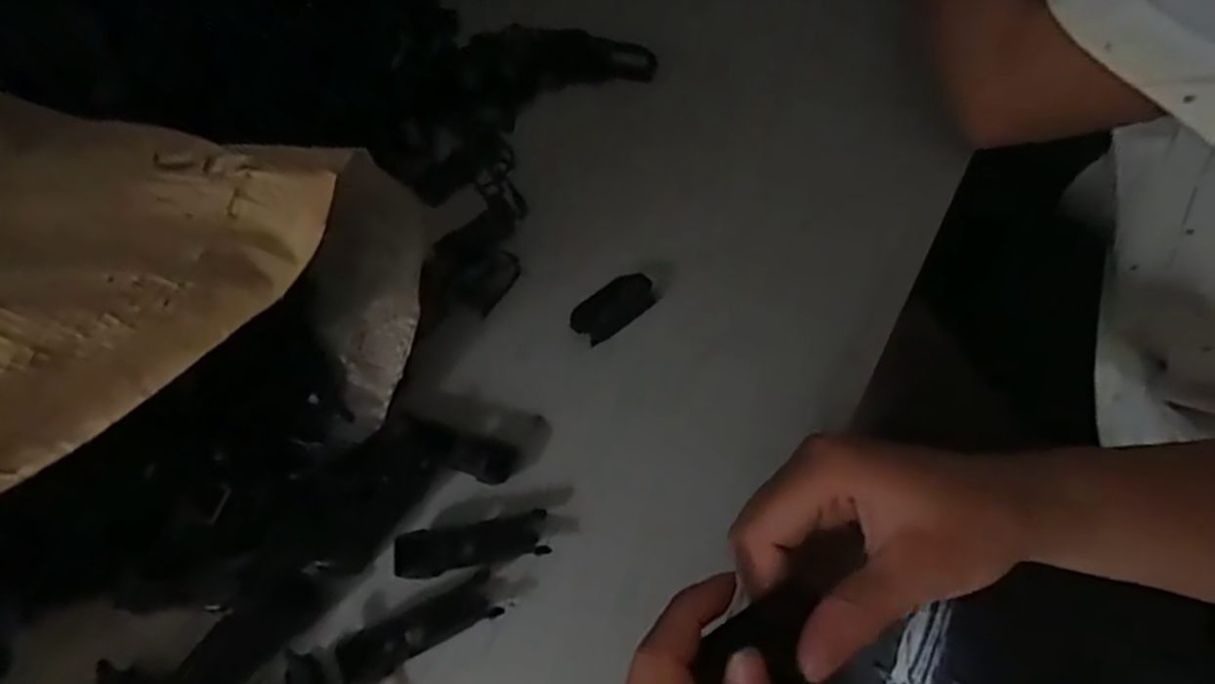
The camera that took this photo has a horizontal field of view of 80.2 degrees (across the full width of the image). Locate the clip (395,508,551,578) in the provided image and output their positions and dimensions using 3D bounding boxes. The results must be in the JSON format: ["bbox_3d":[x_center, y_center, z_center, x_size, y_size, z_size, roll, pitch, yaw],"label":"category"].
[{"bbox_3d":[-0.060,0.090,0.322,0.065,0.011,0.020,-9,56,-5],"label":"clip"}]

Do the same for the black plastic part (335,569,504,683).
[{"bbox_3d":[-0.079,0.121,0.304,0.066,0.009,0.020,-24,58,-14],"label":"black plastic part"}]

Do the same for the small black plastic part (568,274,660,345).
[{"bbox_3d":[0.004,-0.018,0.393,0.050,0.013,0.021,-38,63,-22],"label":"small black plastic part"}]

